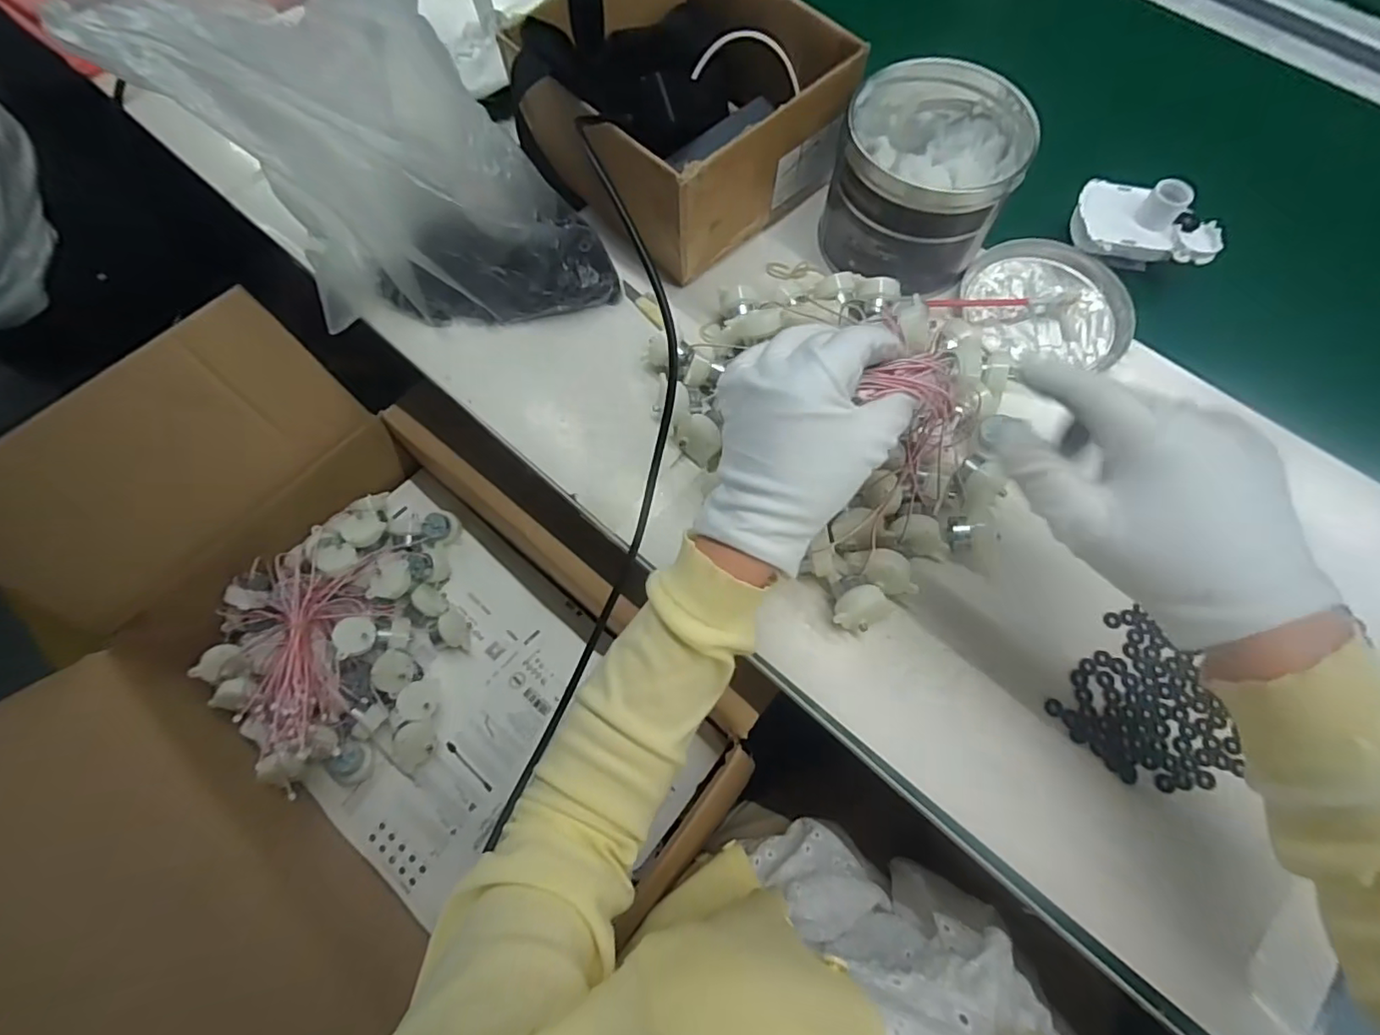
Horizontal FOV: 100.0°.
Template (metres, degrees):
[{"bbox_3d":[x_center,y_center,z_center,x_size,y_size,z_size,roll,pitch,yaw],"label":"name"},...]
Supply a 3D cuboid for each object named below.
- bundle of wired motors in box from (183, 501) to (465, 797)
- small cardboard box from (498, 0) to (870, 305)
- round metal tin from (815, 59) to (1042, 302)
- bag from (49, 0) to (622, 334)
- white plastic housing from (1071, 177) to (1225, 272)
[{"bbox_3d":[-0.308,0.094,0.499,0.202,0.088,0.242,10,70,3],"label":"bundle of wired motors in box"},{"bbox_3d":[-0.012,-0.323,0.458,0.208,0.103,0.213,-38,74,-13],"label":"small cardboard box"},{"bbox_3d":[0.174,-0.258,0.439,0.125,0.098,0.134,0,70,0],"label":"round metal tin"},{"bbox_3d":[-0.207,-0.236,0.389,0.270,0.181,0.167,32,73,11],"label":"bag"},{"bbox_3d":[0.362,-0.236,0.462,0.103,0.051,0.068,19,71,7],"label":"white plastic housing"}]

